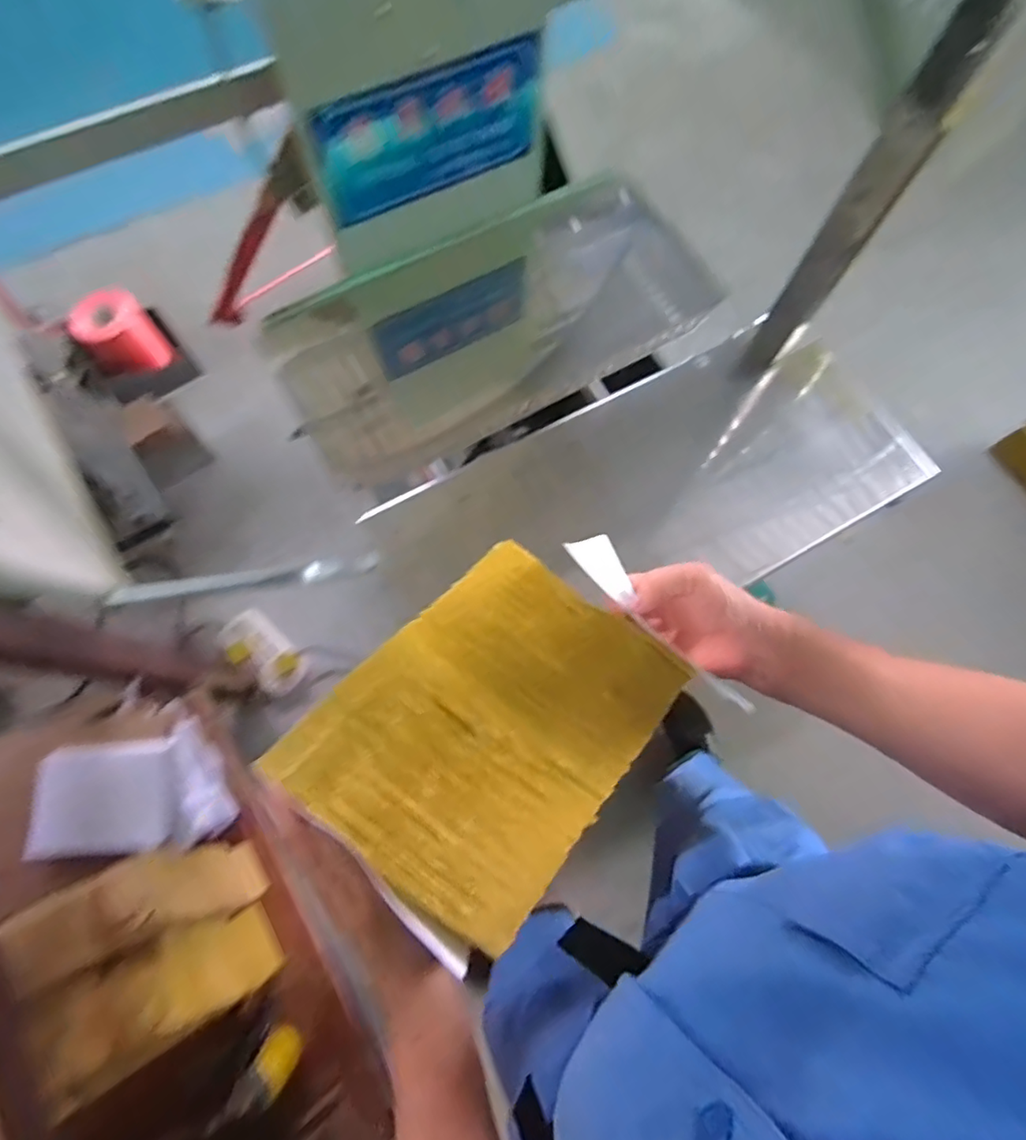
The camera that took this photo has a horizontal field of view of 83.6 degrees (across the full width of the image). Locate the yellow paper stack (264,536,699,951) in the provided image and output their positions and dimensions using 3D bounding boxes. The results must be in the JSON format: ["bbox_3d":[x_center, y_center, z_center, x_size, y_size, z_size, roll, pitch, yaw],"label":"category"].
[{"bbox_3d":[-0.007,0.086,0.343,0.157,0.013,0.206,41,59,6],"label":"yellow paper stack"}]

